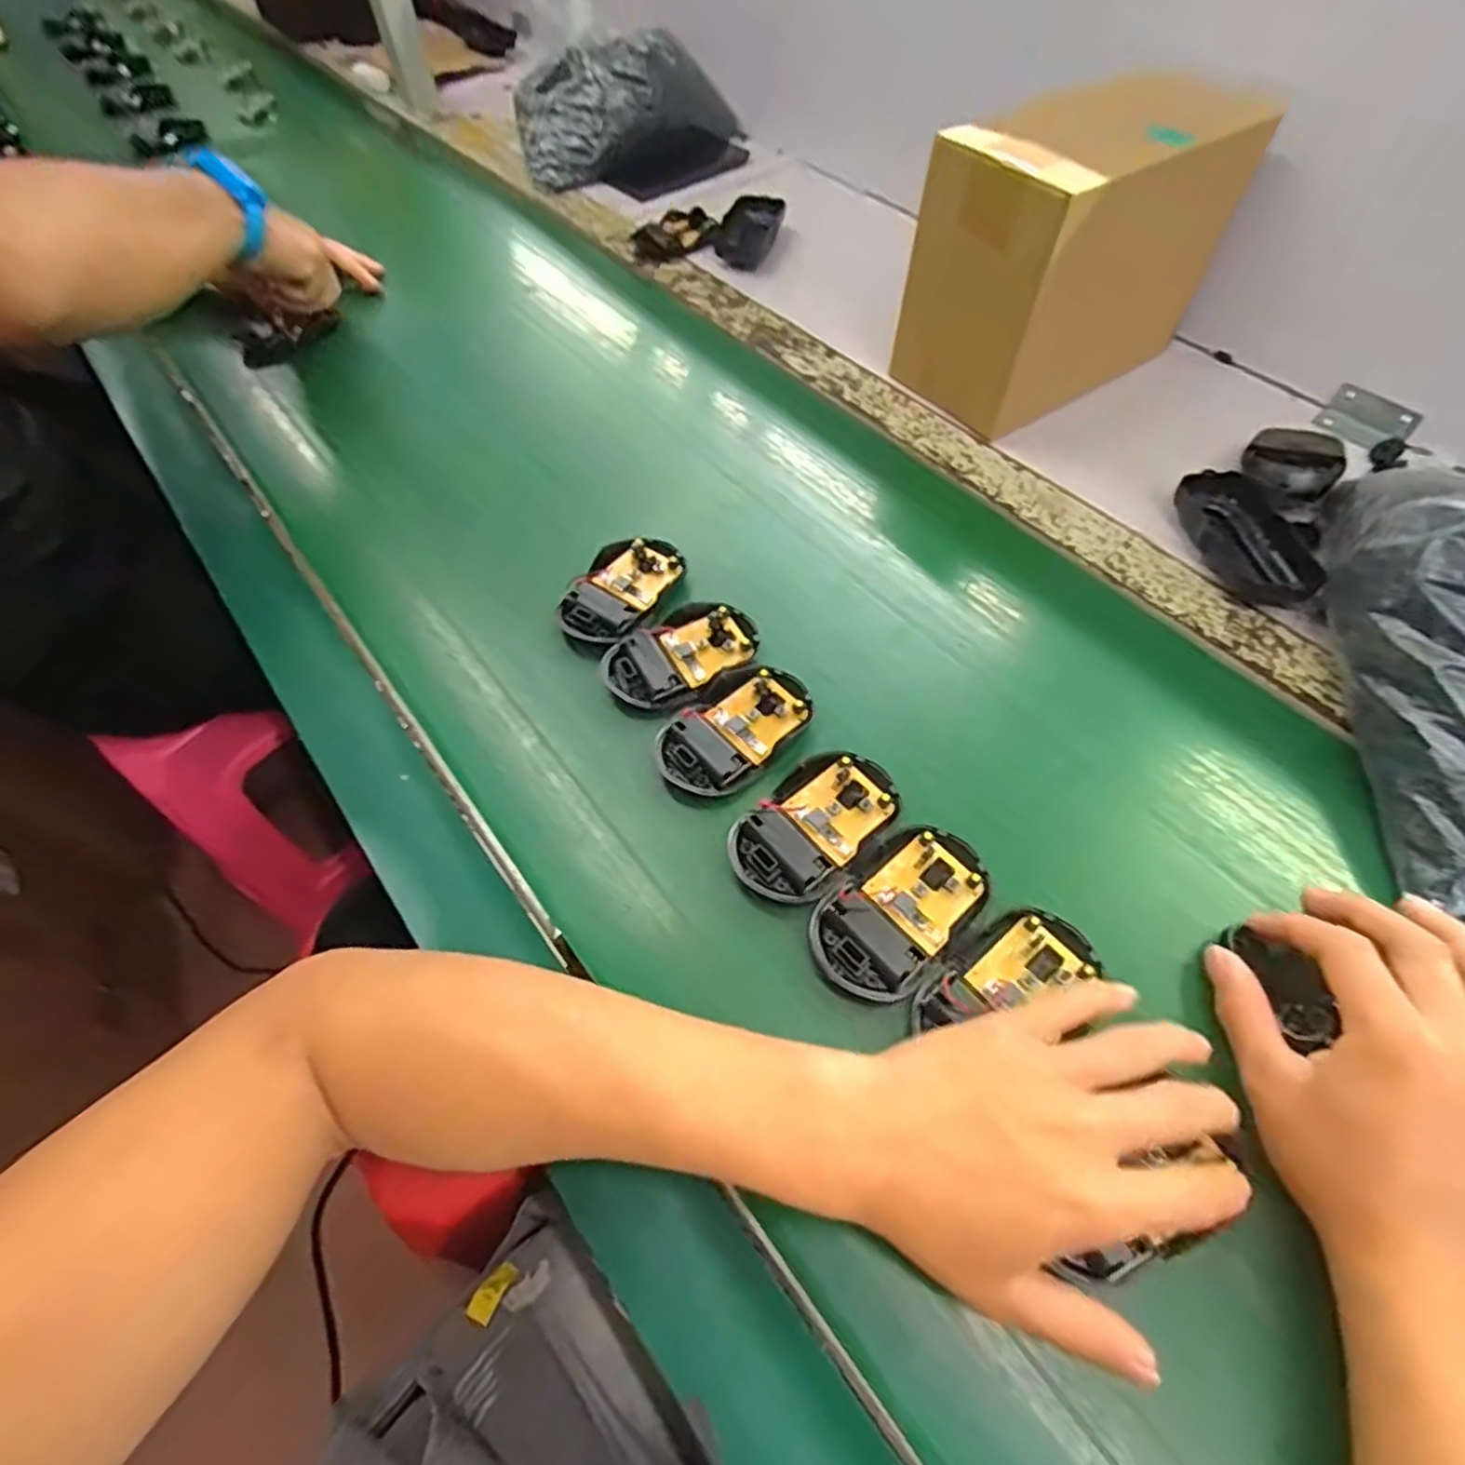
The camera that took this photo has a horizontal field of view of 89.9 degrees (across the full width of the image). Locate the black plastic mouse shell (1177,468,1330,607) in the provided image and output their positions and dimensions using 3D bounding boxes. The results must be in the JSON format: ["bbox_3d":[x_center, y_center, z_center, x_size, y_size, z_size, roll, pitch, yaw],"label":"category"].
[{"bbox_3d":[0.339,-0.127,0.477,0.065,0.020,0.108,-9,57,-3],"label":"black plastic mouse shell"}]

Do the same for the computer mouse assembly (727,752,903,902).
[{"bbox_3d":[0.042,0.047,0.382,0.057,0.013,0.093,39,66,24],"label":"computer mouse assembly"}]

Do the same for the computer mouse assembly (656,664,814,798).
[{"bbox_3d":[0.001,-0.006,0.415,0.058,0.015,0.092,35,65,23],"label":"computer mouse assembly"}]

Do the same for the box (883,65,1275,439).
[{"bbox_3d":[0.251,-0.352,0.542,0.216,0.164,0.118,-28,60,-15],"label":"box"}]

